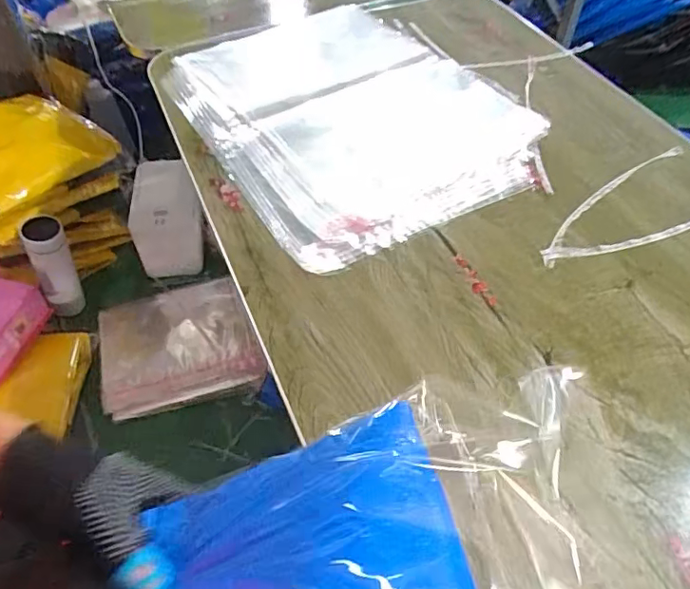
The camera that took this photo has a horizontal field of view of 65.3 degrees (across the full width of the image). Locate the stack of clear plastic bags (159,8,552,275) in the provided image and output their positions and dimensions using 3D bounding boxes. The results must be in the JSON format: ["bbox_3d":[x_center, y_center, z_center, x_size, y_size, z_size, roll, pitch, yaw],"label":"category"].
[{"bbox_3d":[-0.001,-0.256,0.730,0.372,0.039,0.492,-24,54,-21],"label":"stack of clear plastic bags"}]

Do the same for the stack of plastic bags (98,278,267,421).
[{"bbox_3d":[-0.309,0.089,0.998,0.274,0.039,0.248,-13,54,-10],"label":"stack of plastic bags"}]

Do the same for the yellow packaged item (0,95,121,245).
[{"bbox_3d":[-0.567,-0.246,0.923,0.233,0.087,0.278,45,52,-5],"label":"yellow packaged item"}]

